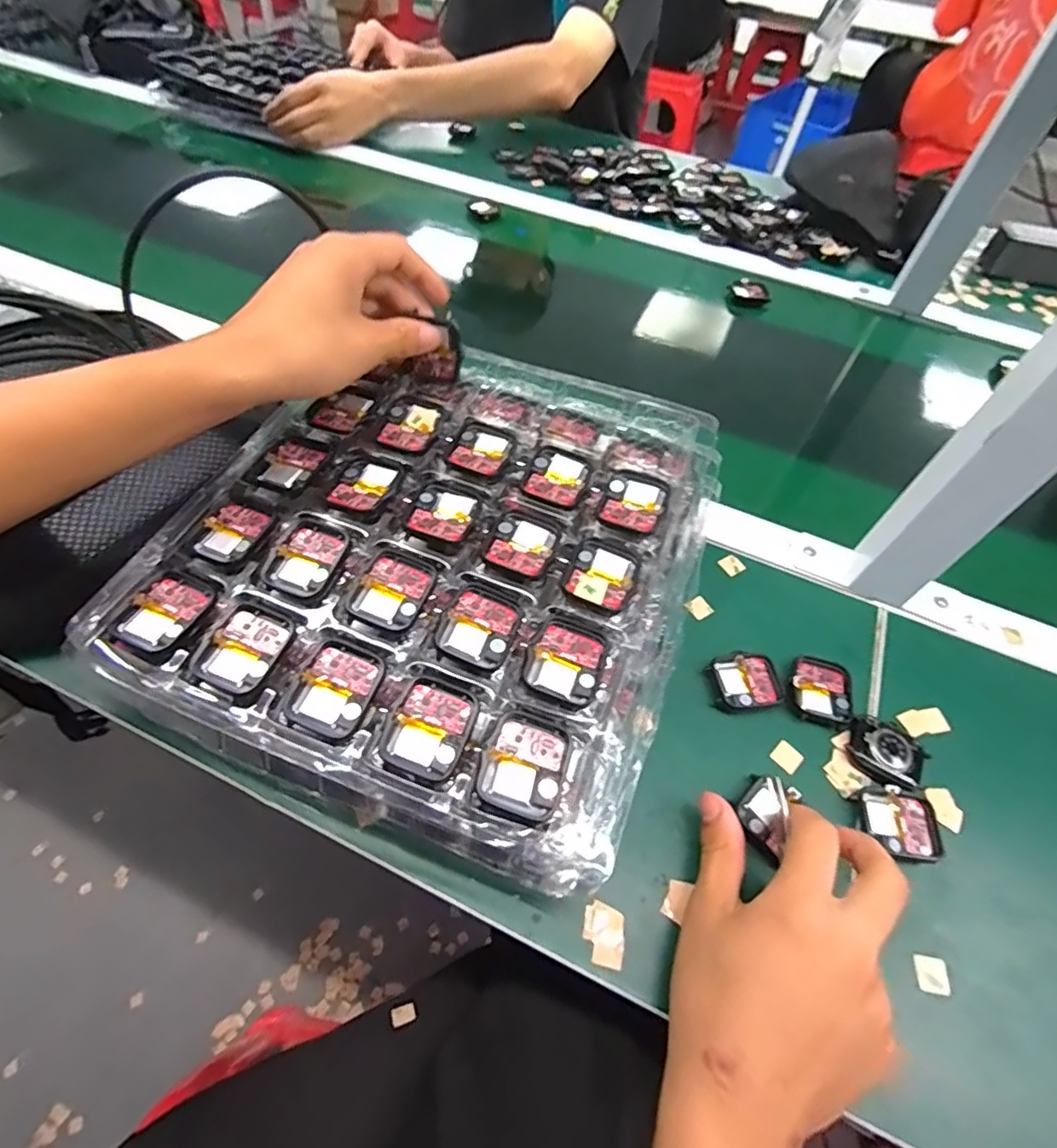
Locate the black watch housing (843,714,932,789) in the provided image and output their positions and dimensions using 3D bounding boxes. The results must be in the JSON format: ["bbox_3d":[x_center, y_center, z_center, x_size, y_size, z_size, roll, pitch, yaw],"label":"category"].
[{"bbox_3d":[0.220,0.110,0.353,0.047,0.006,0.038,28,57,14],"label":"black watch housing"}]

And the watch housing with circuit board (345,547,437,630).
[{"bbox_3d":[-0.070,0.007,0.301,0.036,0.005,0.041,19,56,8],"label":"watch housing with circuit board"}]

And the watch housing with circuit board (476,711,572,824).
[{"bbox_3d":[-0.001,0.086,0.259,0.036,0.009,0.041,18,56,8],"label":"watch housing with circuit board"}]

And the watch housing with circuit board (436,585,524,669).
[{"bbox_3d":[-0.024,0.027,0.294,0.036,0.005,0.039,20,56,9],"label":"watch housing with circuit board"}]

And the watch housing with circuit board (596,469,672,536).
[{"bbox_3d":[0.063,-0.044,0.341,0.036,0.009,0.041,22,56,10],"label":"watch housing with circuit board"}]

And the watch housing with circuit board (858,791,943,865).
[{"bbox_3d":[0.214,0.146,0.332,0.040,0.013,0.036,3,55,-3],"label":"watch housing with circuit board"}]

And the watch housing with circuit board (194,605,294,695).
[{"bbox_3d":[-0.137,0.037,0.279,0.034,0.007,0.040,19,56,8],"label":"watch housing with circuit board"}]

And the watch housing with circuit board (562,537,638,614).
[{"bbox_3d":[0.041,0.000,0.316,0.036,0.004,0.042,22,56,10],"label":"watch housing with circuit board"}]

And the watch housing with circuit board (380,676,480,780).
[{"bbox_3d":[-0.045,0.071,0.265,0.036,0.009,0.041,21,56,9],"label":"watch housing with circuit board"}]

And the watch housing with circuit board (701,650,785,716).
[{"bbox_3d":[0.142,0.070,0.376,0.045,0.006,0.038,-6,56,-9],"label":"watch housing with circuit board"}]

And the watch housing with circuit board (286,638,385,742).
[{"bbox_3d":[-0.090,0.055,0.273,0.036,0.010,0.043,21,56,9],"label":"watch housing with circuit board"}]

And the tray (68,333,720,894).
[{"bbox_3d":[-0.041,-0.018,0.340,0.283,0.043,0.290,23,59,10],"label":"tray"}]

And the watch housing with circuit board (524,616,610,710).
[{"bbox_3d":[0.020,0.044,0.288,0.037,0.005,0.042,24,56,11],"label":"watch housing with circuit board"}]

